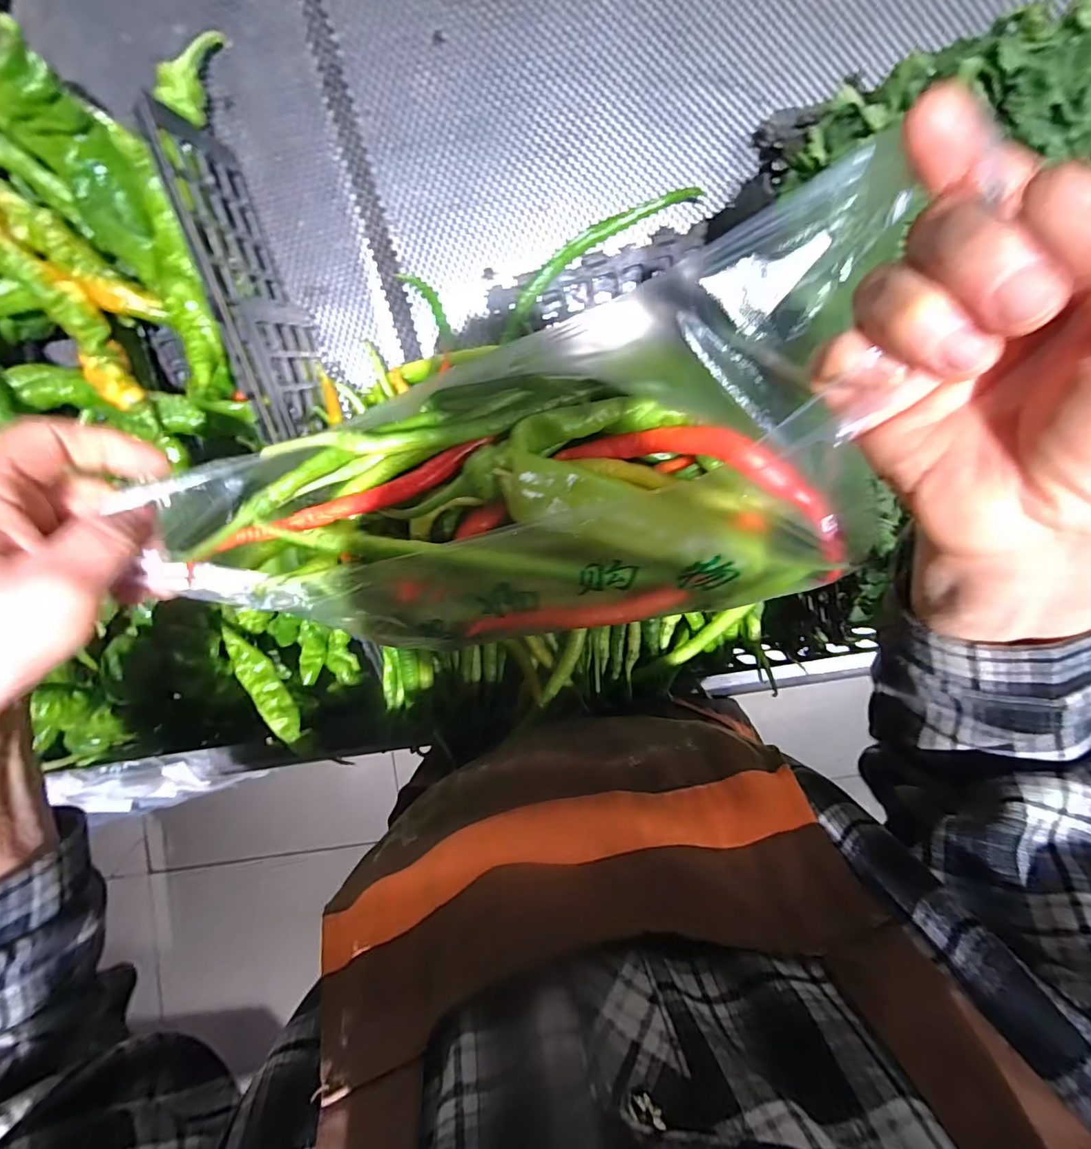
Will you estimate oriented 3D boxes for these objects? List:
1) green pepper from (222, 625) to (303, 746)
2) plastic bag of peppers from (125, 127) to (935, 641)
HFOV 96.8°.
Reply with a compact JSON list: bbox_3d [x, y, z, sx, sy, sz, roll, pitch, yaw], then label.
[{"bbox_3d":[-0.264,0.104,0.452,0.024,0.024,0.117,-35,84,2],"label":"green pepper"},{"bbox_3d":[-0.019,-0.038,0.245,0.331,0.144,0.130,-6,86,4],"label":"plastic bag of peppers"}]

